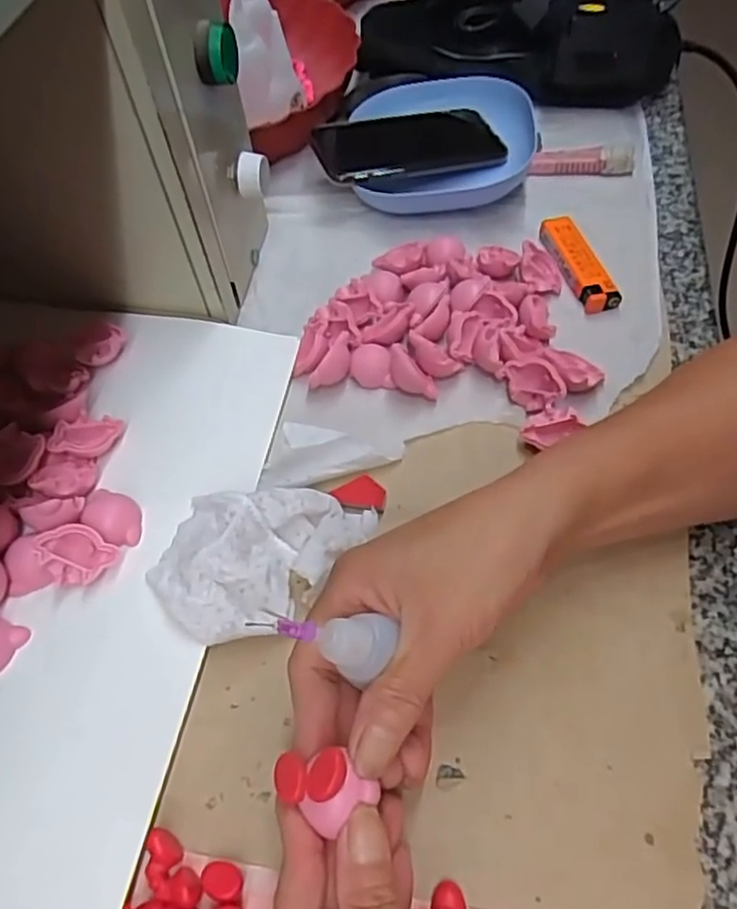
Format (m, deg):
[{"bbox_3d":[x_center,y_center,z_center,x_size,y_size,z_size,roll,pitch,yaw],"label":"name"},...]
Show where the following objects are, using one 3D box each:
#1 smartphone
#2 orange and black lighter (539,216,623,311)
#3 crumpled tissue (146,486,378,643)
[{"bbox_3d":[0.030,-0.232,0.491,0.136,0.009,0.074,-12,54,-15],"label":"smartphone"},{"bbox_3d":[0.138,-0.127,0.436,0.025,0.012,0.079,-15,58,-6],"label":"orange and black lighter"},{"bbox_3d":[-0.056,0.045,0.328,0.072,0.028,0.101,37,66,23],"label":"crumpled tissue"}]

